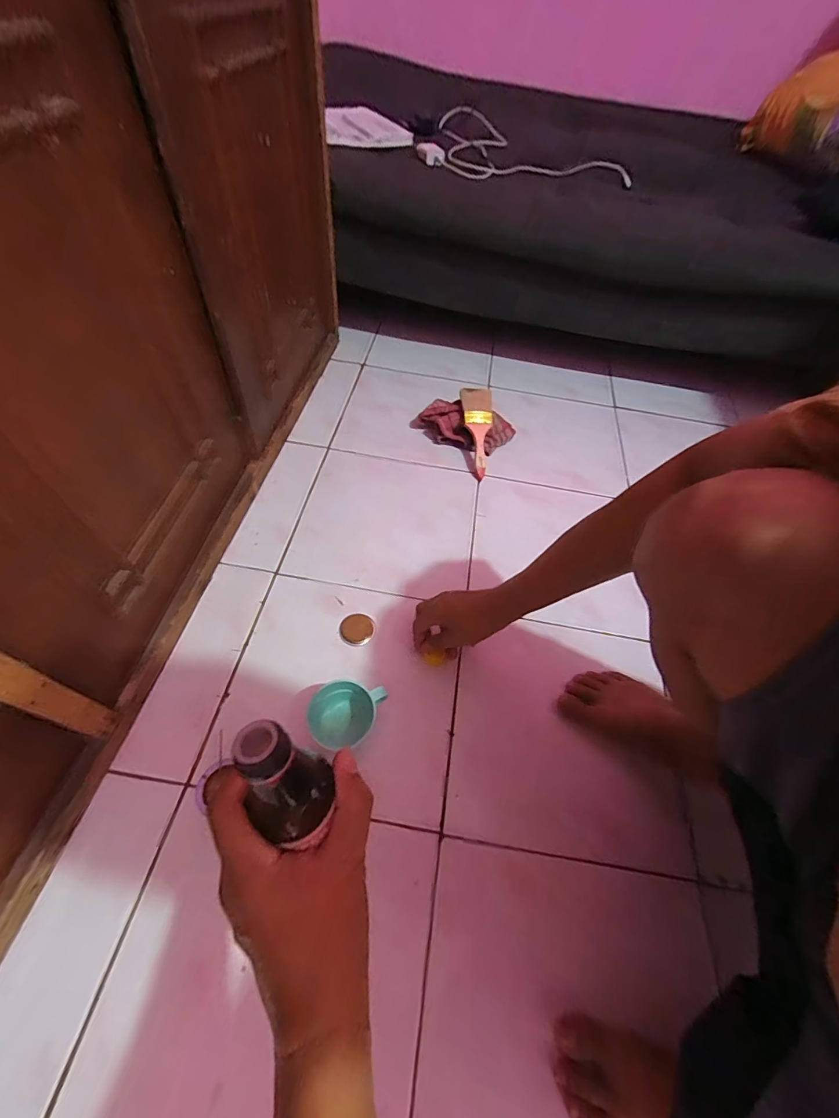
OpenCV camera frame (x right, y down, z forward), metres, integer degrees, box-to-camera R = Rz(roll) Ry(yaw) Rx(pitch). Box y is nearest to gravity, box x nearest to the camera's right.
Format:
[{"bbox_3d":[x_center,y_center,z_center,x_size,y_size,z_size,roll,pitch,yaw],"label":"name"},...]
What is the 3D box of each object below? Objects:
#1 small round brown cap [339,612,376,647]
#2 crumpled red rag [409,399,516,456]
[{"bbox_3d":[-0.090,0.101,0.616,0.050,0.004,0.051,2,55,-4],"label":"small round brown cap"},{"bbox_3d":[0.087,-0.277,0.863,0.204,0.064,0.102,24,57,11],"label":"crumpled red rag"}]

